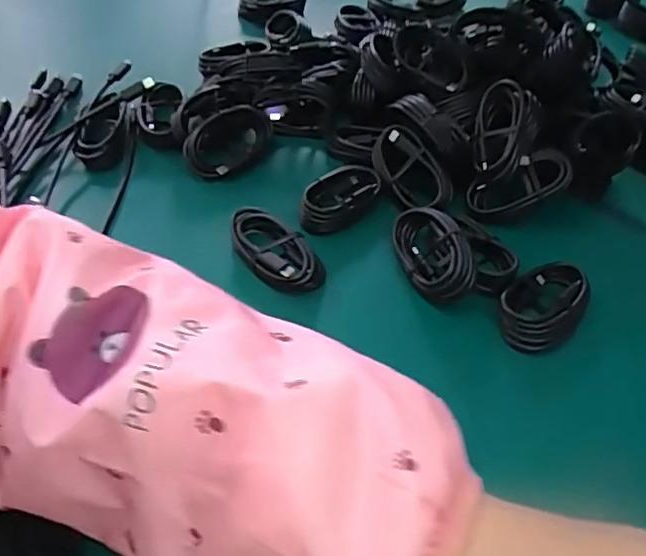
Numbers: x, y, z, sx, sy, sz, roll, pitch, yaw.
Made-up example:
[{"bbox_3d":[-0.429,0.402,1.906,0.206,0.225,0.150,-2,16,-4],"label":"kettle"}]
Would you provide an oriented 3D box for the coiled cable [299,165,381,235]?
[{"bbox_3d":[0.011,-0.062,0.440,0.037,0.016,0.073,35,57,26],"label":"coiled cable"}]

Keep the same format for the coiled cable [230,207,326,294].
[{"bbox_3d":[-0.032,-0.019,0.402,0.040,0.021,0.074,-34,57,-27],"label":"coiled cable"}]

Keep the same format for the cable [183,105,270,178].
[{"bbox_3d":[-0.073,-0.110,0.468,0.073,0.027,0.046,-18,51,-16],"label":"cable"}]

